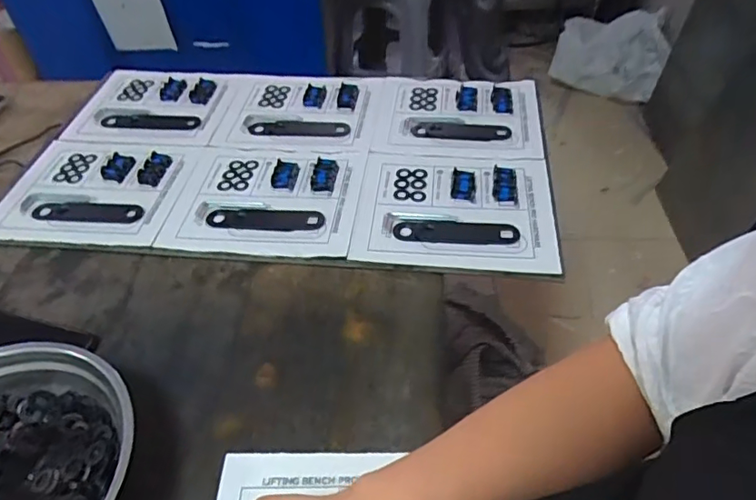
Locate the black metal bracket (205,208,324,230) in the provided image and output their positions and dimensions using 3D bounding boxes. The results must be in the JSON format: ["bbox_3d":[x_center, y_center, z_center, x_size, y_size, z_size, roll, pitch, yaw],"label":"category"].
[{"bbox_3d":[-0.132,-0.036,0.628,0.137,0.005,0.032,2,47,6],"label":"black metal bracket"}]

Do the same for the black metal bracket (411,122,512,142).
[{"bbox_3d":[0.111,-0.160,0.724,0.130,0.007,0.038,1,47,5],"label":"black metal bracket"}]

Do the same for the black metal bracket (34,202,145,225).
[{"bbox_3d":[-0.350,-0.046,0.651,0.141,0.004,0.032,3,53,7],"label":"black metal bracket"}]

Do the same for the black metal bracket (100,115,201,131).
[{"bbox_3d":[-0.330,-0.186,0.782,0.147,0.009,0.032,2,47,6],"label":"black metal bracket"}]

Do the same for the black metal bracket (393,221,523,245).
[{"bbox_3d":[0.087,-0.021,0.599,0.135,0.006,0.033,3,47,6],"label":"black metal bracket"}]

